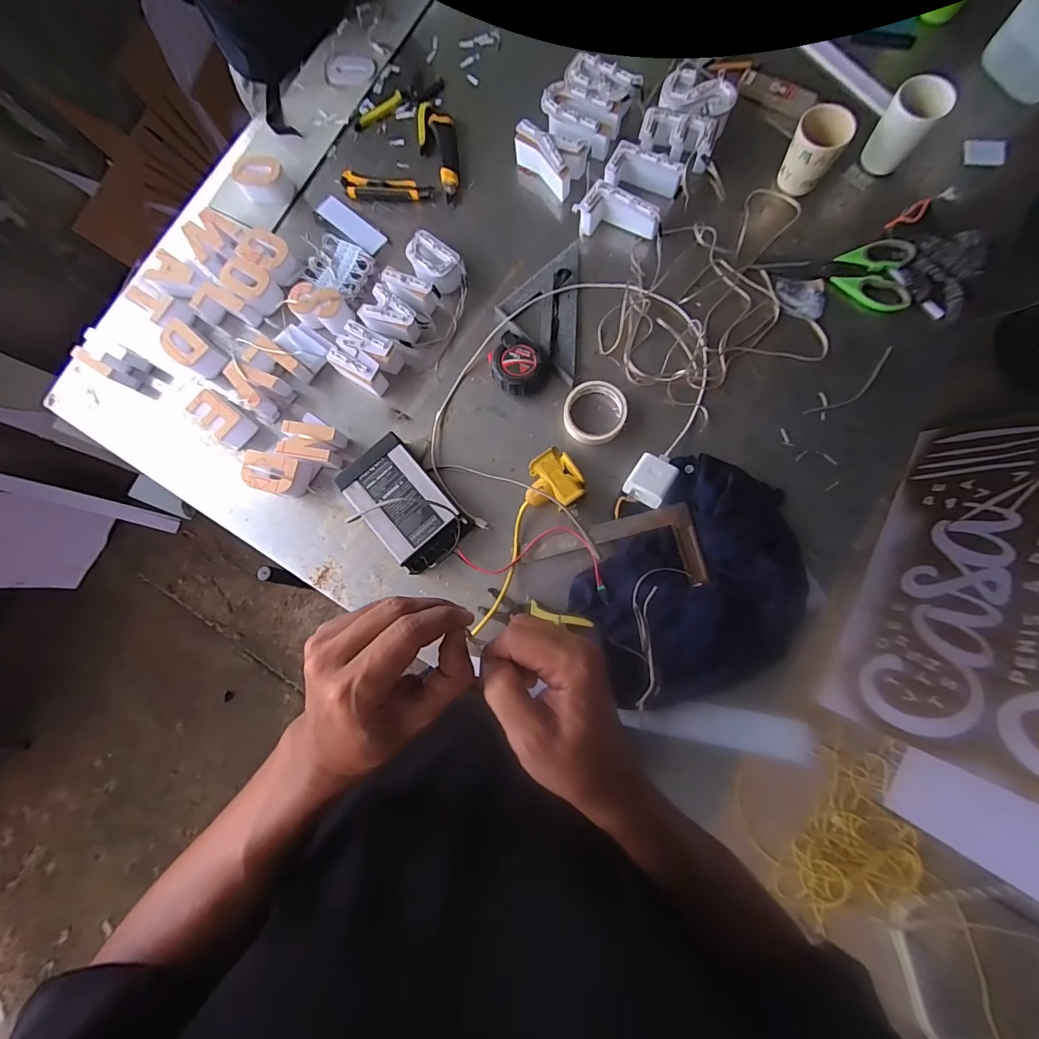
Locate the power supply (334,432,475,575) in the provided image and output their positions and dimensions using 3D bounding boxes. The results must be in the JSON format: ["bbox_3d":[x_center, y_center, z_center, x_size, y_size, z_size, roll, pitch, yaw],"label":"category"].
[{"bbox_3d":[-0.169,-0.020,0.638,0.119,0.055,0.190,-41,81,-3],"label":"power supply"}]

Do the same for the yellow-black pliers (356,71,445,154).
[{"bbox_3d":[-0.212,-0.710,0.772,0.135,0.017,0.162,8,82,5],"label":"yellow-black pliers"}]

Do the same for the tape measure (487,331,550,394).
[{"bbox_3d":[-0.007,-0.231,0.662,0.092,0.029,0.078,43,86,9],"label":"tape measure"}]

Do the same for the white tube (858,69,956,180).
[{"bbox_3d":[0.567,-0.578,0.656,0.074,0.099,0.059,34,85,8],"label":"white tube"}]

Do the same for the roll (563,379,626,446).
[{"bbox_3d":[0.111,-0.158,0.648,0.089,0.016,0.096,-1,82,4],"label":"roll"}]

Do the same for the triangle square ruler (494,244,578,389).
[{"bbox_3d":[0.031,-0.327,0.690,0.119,0.019,0.228,3,82,4],"label":"triangle square ruler"}]

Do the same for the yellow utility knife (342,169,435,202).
[{"bbox_3d":[-0.227,-0.560,0.751,0.155,0.012,0.045,12,83,6],"label":"yellow utility knife"}]

